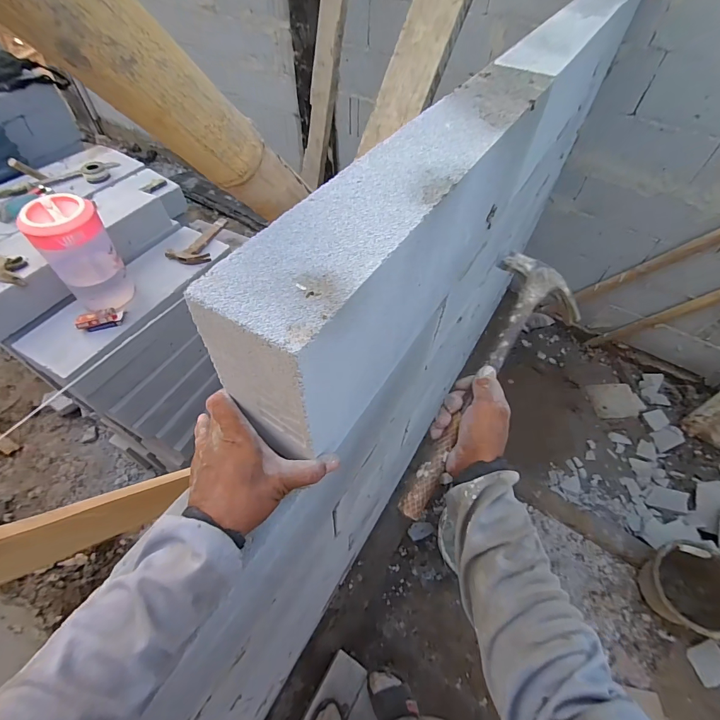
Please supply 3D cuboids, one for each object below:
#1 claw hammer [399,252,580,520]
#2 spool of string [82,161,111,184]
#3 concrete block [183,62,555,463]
[{"bbox_3d":[0.144,0.027,0.434,0.102,0.027,0.339,29,78,22],"label":"claw hammer"},{"bbox_3d":[-0.998,-0.710,1.416,0.090,0.050,0.102,-30,61,-22],"label":"spool of string"},{"bbox_3d":[0.060,-0.140,0.436,0.098,0.185,0.524,26,58,20],"label":"concrete block"}]

